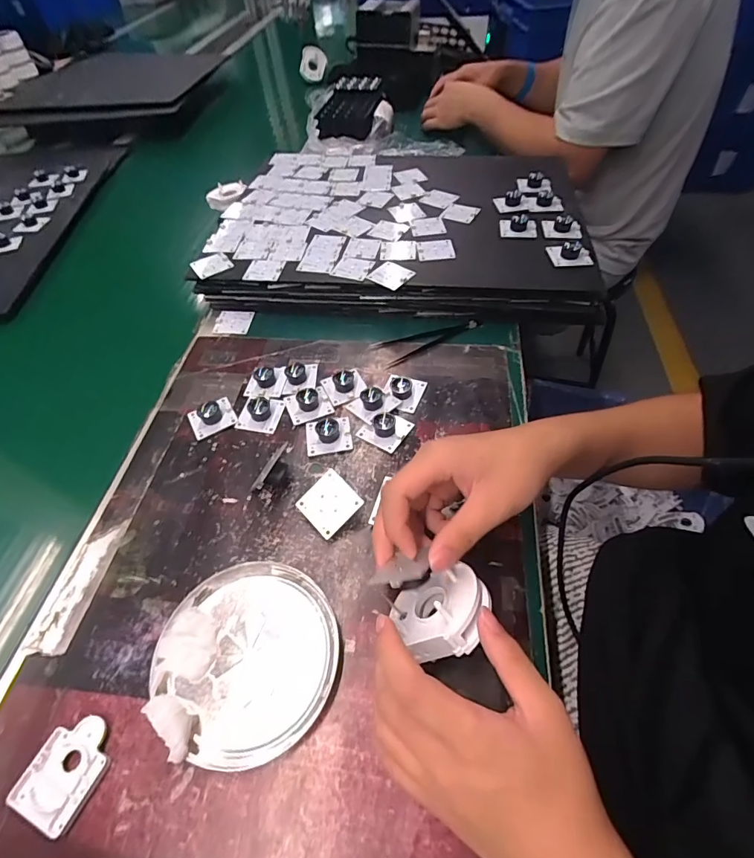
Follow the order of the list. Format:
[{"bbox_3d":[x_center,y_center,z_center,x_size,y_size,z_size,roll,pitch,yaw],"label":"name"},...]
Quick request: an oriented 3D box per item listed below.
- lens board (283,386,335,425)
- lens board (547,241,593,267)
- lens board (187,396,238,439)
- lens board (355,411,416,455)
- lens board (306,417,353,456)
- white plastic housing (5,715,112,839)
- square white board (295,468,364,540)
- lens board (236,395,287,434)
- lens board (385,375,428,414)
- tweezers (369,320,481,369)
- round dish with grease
[{"bbox_3d":[-0.072,-0.030,0.458,0.043,0.018,0.040,-21,56,-13],"label":"lens board"},{"bbox_3d":[0.230,-0.209,0.523,0.044,0.015,0.038,-2,52,2],"label":"lens board"},{"bbox_3d":[-0.171,-0.015,0.454,0.043,0.018,0.040,-25,57,-16],"label":"lens board"},{"bbox_3d":[0.009,-0.002,0.433,0.042,0.013,0.042,30,60,21],"label":"lens board"},{"bbox_3d":[-0.048,0.002,0.433,0.044,0.016,0.044,-8,54,-4],"label":"lens board"},{"bbox_3d":[-0.198,0.217,0.284,0.045,0.007,0.056,17,56,14],"label":"white plastic housing"},{"bbox_3d":[-0.040,0.063,0.375,0.044,0.004,0.042,-45,74,-2],"label":"square white board"},{"bbox_3d":[-0.120,-0.020,0.454,0.041,0.017,0.042,8,55,8],"label":"lens board"},{"bbox_3d":[0.028,-0.040,0.462,0.037,0.013,0.043,18,56,14],"label":"lens board"},{"bbox_3d":[0.058,-0.108,0.517,0.126,0.005,0.040,-25,57,-16],"label":"tweezers"},{"bbox_3d":[-0.094,0.158,0.316,0.125,0.021,0.126,-1,54,1],"label":"round dish with grease"}]

